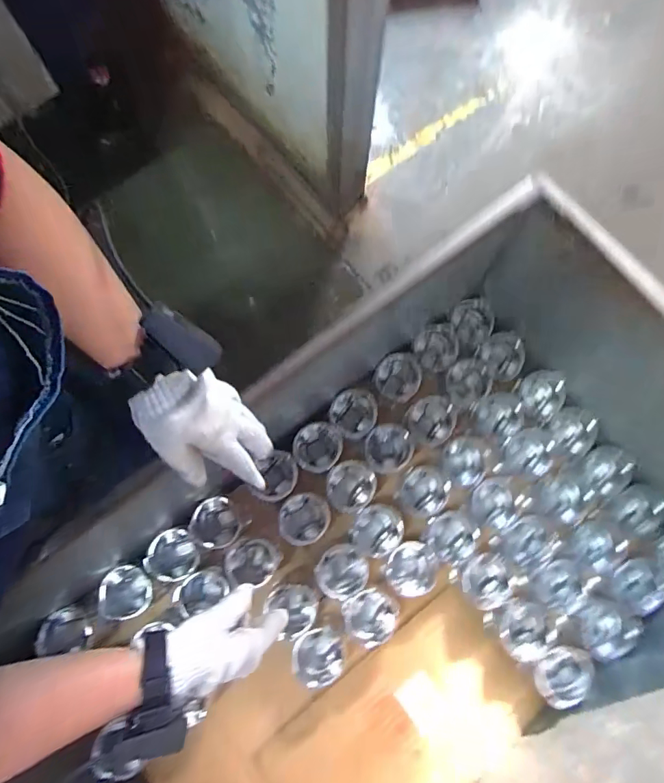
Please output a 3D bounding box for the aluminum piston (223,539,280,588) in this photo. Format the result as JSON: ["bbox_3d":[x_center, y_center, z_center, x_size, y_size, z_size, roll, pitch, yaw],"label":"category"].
[{"bbox_3d":[-0.144,0.315,0.828,0.093,0.092,0.083,-23,78,-6],"label":"aluminum piston"}]

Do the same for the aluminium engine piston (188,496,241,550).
[{"bbox_3d":[-0.221,0.252,0.843,0.079,0.102,0.086,0,77,-1],"label":"aluminium engine piston"}]

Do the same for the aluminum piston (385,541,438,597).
[{"bbox_3d":[0.152,0.333,0.847,0.091,0.080,0.090,0,77,-1],"label":"aluminum piston"}]

